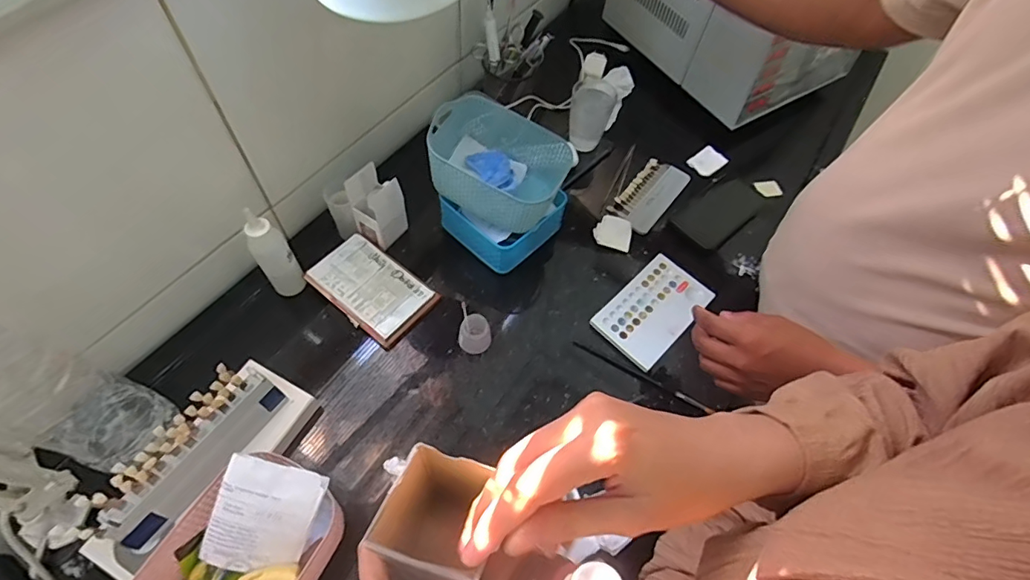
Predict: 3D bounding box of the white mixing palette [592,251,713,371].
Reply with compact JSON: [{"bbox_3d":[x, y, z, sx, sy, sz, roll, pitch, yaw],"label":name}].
[{"bbox_3d":[0.183,0.023,0.648,0.093,0.017,0.153,41,64,19],"label":"white mixing palette"}]

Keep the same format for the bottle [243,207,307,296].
[{"bbox_3d":[-0.288,-0.041,0.591,0.031,0.131,0.033,18,59,7],"label":"bottle"}]

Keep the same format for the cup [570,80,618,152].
[{"bbox_3d":[0.117,-0.265,0.763,0.058,0.088,0.059,2,58,-3],"label":"cup"}]

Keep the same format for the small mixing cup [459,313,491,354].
[{"bbox_3d":[-0.049,0.053,0.599,0.038,0.037,0.033,1,58,-4],"label":"small mixing cup"}]

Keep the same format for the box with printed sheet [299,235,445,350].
[{"bbox_3d":[-0.183,-0.004,0.635,0.154,0.010,0.096,37,63,17],"label":"box with printed sheet"}]

